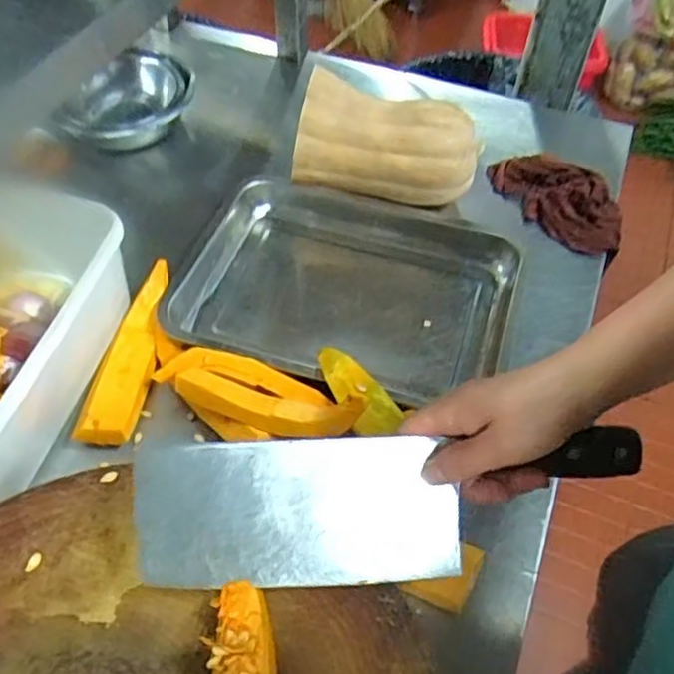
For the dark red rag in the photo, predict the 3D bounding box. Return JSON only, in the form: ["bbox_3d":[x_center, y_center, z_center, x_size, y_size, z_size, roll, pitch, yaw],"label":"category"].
[{"bbox_3d":[0.276,-0.178,0.814,0.097,0.031,0.180,-33,60,-24],"label":"dark red rag"}]

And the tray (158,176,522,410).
[{"bbox_3d":[0.010,-0.046,0.711,0.347,0.052,0.265,15,53,10],"label":"tray"}]

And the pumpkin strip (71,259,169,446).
[{"bbox_3d":[-0.202,0.019,0.640,0.054,0.046,0.199,7,52,3],"label":"pumpkin strip"}]

